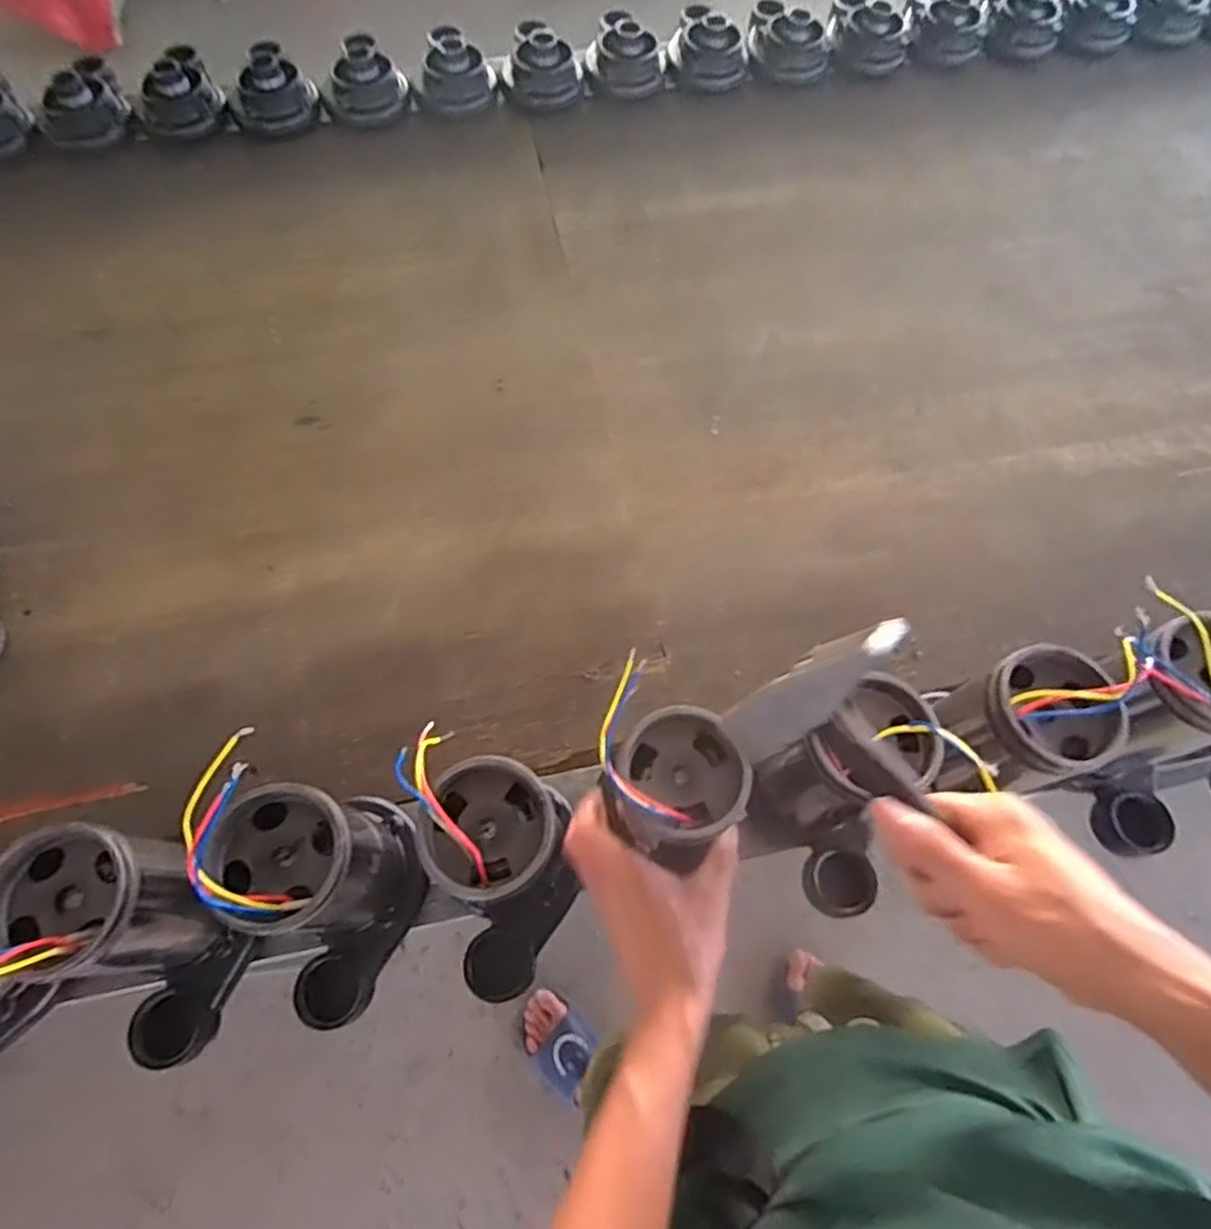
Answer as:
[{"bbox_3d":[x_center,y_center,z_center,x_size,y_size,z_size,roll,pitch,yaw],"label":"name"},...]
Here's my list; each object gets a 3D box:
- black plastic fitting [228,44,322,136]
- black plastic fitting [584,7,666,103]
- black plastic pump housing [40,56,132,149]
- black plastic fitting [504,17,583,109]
[{"bbox_3d":[-0.474,-0.744,1.000,0.115,0.076,0.108,-21,69,-10],"label":"black plastic fitting"},{"bbox_3d":[0.031,-0.841,1.062,0.120,0.069,0.142,2,66,-1],"label":"black plastic fitting"},{"bbox_3d":[-0.719,-0.701,0.978,0.126,0.072,0.100,-22,69,-11],"label":"black plastic pump housing"},{"bbox_3d":[-0.092,-0.807,1.033,0.122,0.071,0.100,-2,67,-3],"label":"black plastic fitting"}]

